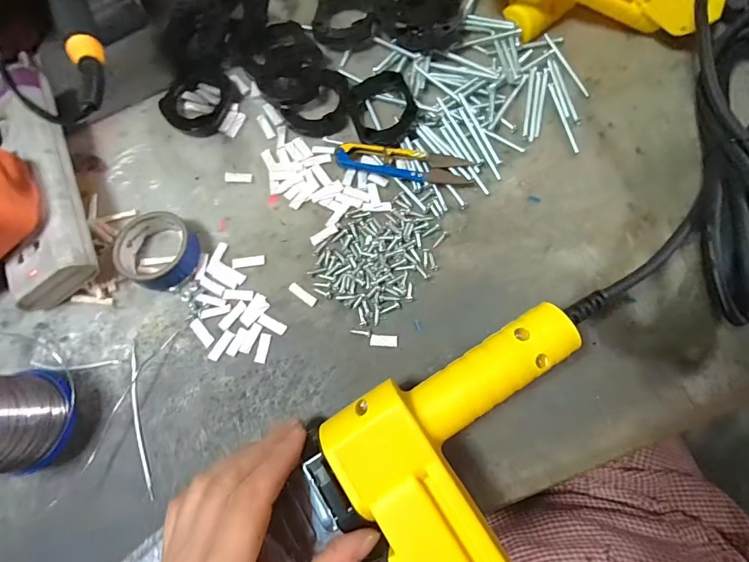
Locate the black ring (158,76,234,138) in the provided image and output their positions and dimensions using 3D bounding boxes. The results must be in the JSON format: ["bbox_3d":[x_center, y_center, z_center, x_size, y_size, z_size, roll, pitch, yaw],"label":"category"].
[{"bbox_3d":[-0.143,-0.142,0.319,0.053,0.011,0.049,0,75,2],"label":"black ring"}]

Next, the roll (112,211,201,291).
[{"bbox_3d":[-0.152,-0.022,0.281,0.049,0.020,0.055,-18,75,-3],"label":"roll"}]

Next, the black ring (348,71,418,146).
[{"bbox_3d":[0.005,-0.132,0.303,0.046,0.016,0.054,-20,75,-4],"label":"black ring"}]

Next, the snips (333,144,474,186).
[{"bbox_3d":[0.022,-0.085,0.294,0.099,0.011,0.021,6,75,3],"label":"snips"}]

